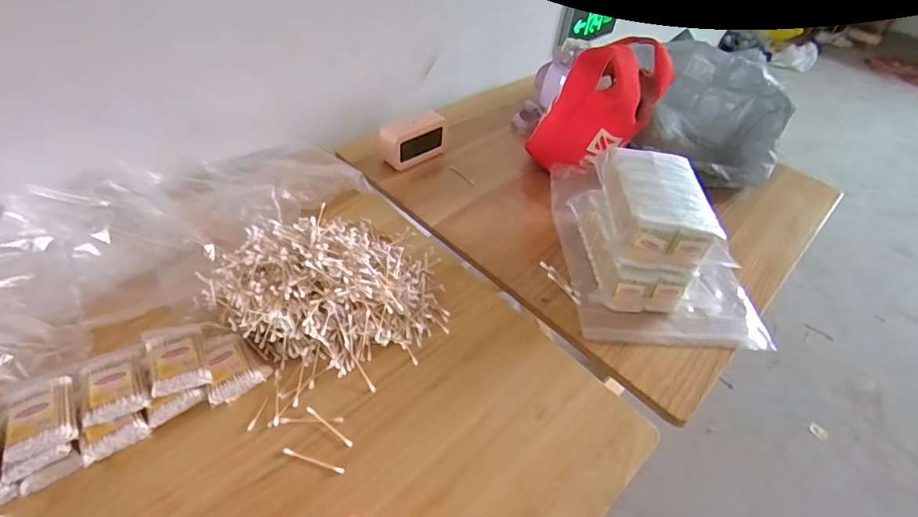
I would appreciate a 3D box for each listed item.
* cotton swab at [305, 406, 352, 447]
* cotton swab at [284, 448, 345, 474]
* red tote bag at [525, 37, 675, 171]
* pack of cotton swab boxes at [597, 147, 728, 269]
[{"bbox_3d":[-0.151,0.194,0.534,0.073,0.004,0.006,30,51,22],"label":"cotton swab"},{"bbox_3d":[-0.160,0.222,0.507,0.073,0.004,0.006,15,47,10],"label":"cotton swab"},{"bbox_3d":[0.273,-0.300,0.897,0.188,0.241,0.218,30,51,22],"label":"red tote bag"},{"bbox_3d":[0.299,-0.092,0.706,0.131,0.072,0.226,6,45,-1],"label":"pack of cotton swab boxes"}]

